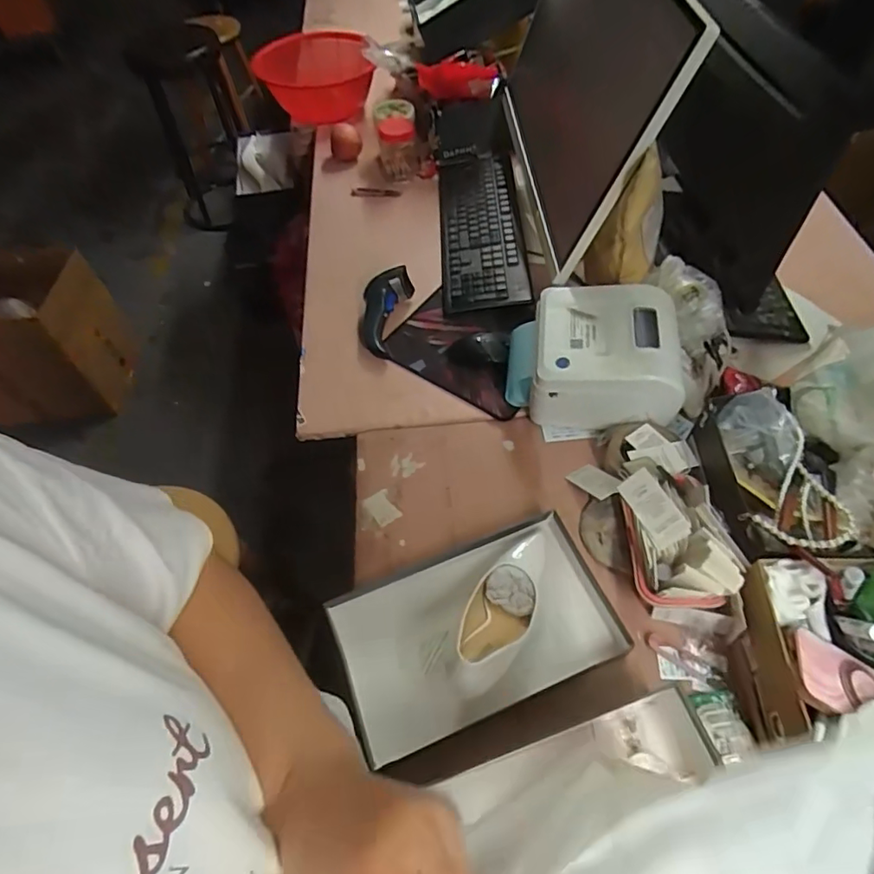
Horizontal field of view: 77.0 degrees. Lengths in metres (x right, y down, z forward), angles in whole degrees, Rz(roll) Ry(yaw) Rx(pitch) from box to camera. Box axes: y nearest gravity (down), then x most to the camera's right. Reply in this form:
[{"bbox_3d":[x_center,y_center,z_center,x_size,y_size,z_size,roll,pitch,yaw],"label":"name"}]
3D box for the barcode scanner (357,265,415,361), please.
[{"bbox_3d":[-0.094,-0.206,0.906,0.071,0.061,0.154,12,72,12],"label":"barcode scanner"}]

